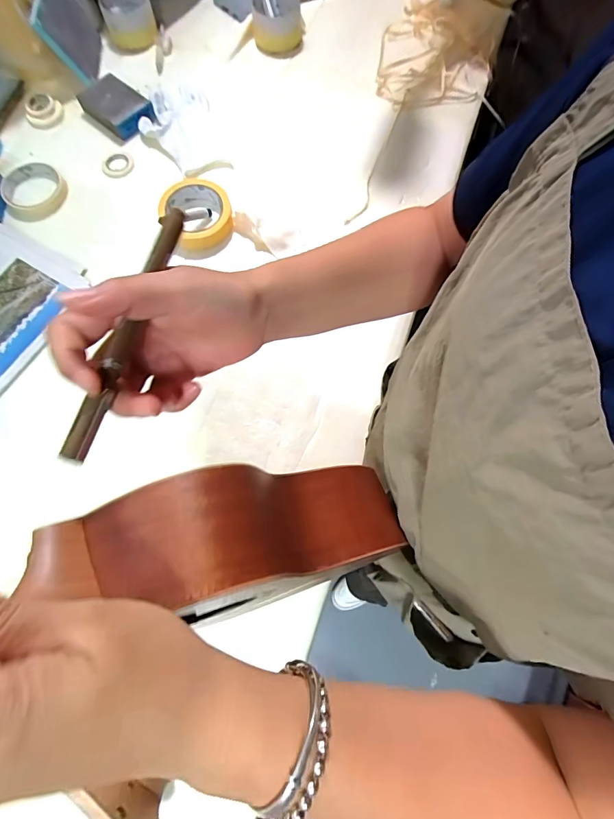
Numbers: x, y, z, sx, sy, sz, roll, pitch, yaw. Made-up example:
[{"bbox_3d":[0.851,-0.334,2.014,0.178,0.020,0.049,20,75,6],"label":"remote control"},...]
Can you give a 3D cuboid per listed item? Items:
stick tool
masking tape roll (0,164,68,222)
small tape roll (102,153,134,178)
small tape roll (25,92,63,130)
[{"bbox_3d":[-0.090,-0.039,0.194,0.013,0.014,0.135,18,81,5],"label":"stick tool"},{"bbox_3d":[-0.394,-0.315,0.565,0.086,0.018,0.103,-23,75,-7],"label":"masking tape roll"},{"bbox_3d":[-0.286,-0.369,0.588,0.046,0.006,0.047,0,73,0],"label":"small tape roll"},{"bbox_3d":[-0.416,-0.471,0.612,0.054,0.021,0.057,0,73,0],"label":"small tape roll"}]

